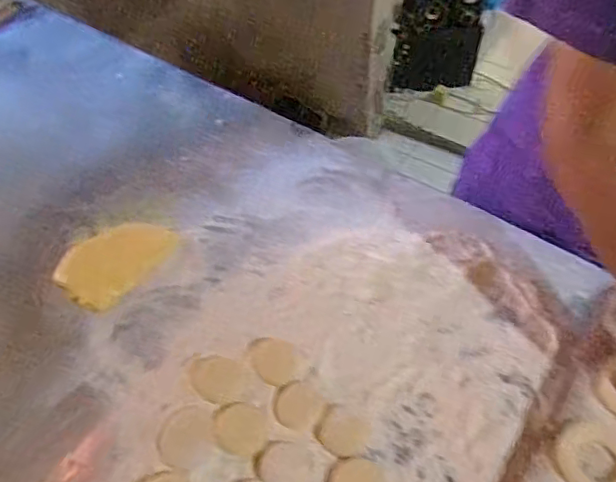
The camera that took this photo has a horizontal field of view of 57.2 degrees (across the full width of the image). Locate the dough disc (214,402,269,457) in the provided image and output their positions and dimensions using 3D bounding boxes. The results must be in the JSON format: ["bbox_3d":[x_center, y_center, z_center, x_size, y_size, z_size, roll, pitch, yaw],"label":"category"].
[{"bbox_3d":[-0.065,0.184,0.556,0.055,0.004,0.049,28,55,23],"label":"dough disc"}]

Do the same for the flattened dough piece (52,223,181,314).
[{"bbox_3d":[-0.239,0.019,0.701,0.108,0.010,0.143,28,55,23],"label":"flattened dough piece"}]

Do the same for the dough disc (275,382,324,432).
[{"bbox_3d":[-0.009,0.166,0.571,0.047,0.004,0.049,0,49,0],"label":"dough disc"}]

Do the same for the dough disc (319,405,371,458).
[{"bbox_3d":[0.037,0.187,0.557,0.046,0.007,0.048,0,49,0],"label":"dough disc"}]

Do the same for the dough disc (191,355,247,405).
[{"bbox_3d":[-0.095,0.143,0.592,0.065,0.004,0.048,29,55,23],"label":"dough disc"}]

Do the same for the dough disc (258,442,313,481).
[{"bbox_3d":[-0.022,0.211,0.528,0.048,0.004,0.044,19,52,16],"label":"dough disc"}]

